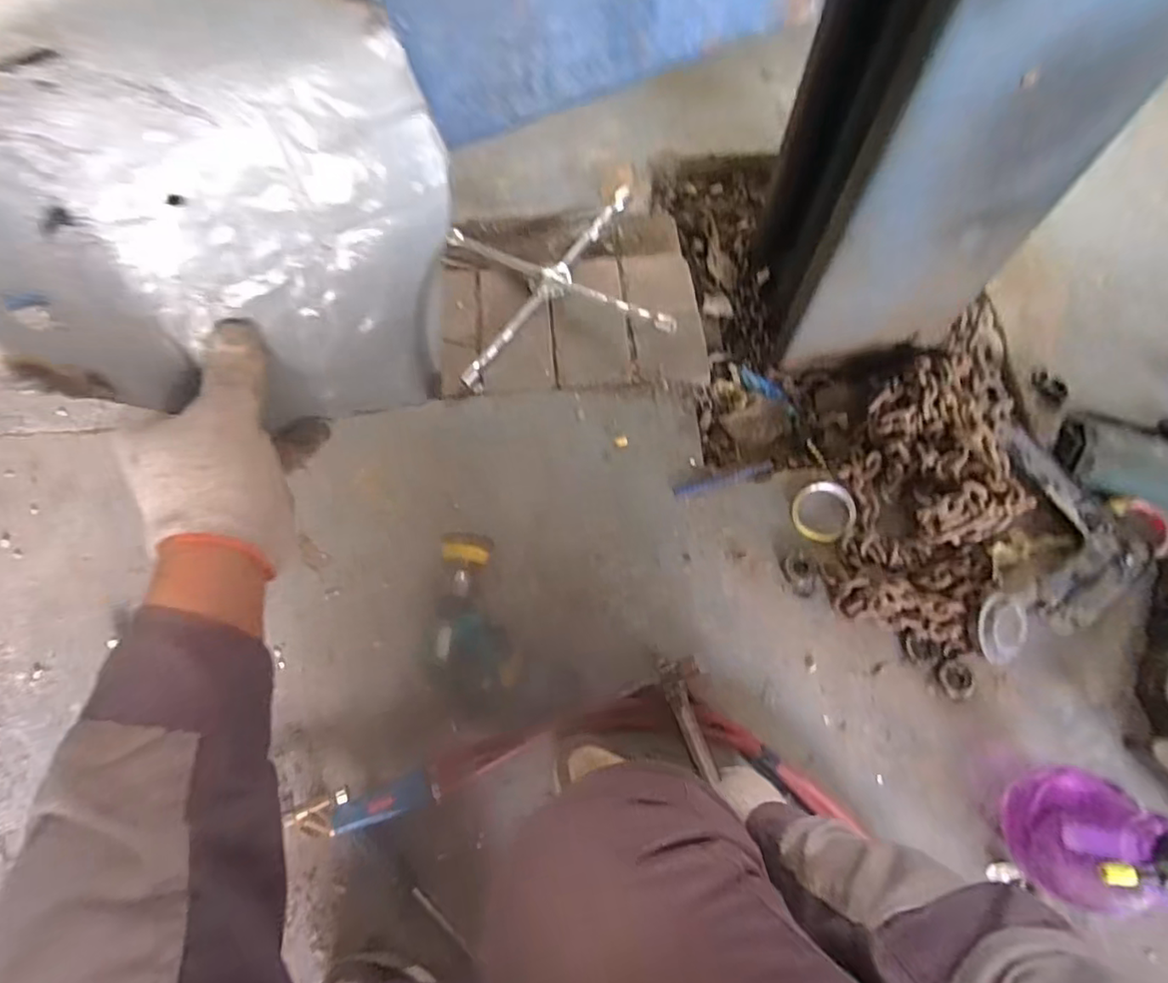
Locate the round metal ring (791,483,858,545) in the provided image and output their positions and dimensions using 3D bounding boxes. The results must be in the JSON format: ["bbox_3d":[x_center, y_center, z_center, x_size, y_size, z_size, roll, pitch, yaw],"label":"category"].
[{"bbox_3d":[0.334,0.029,0.829,0.084,0.015,0.082,-1,71,2],"label":"round metal ring"}]

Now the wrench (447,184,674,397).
[{"bbox_3d":[-0.051,-0.333,0.942,0.331,0.045,0.318,-10,71,-1],"label":"wrench"}]

